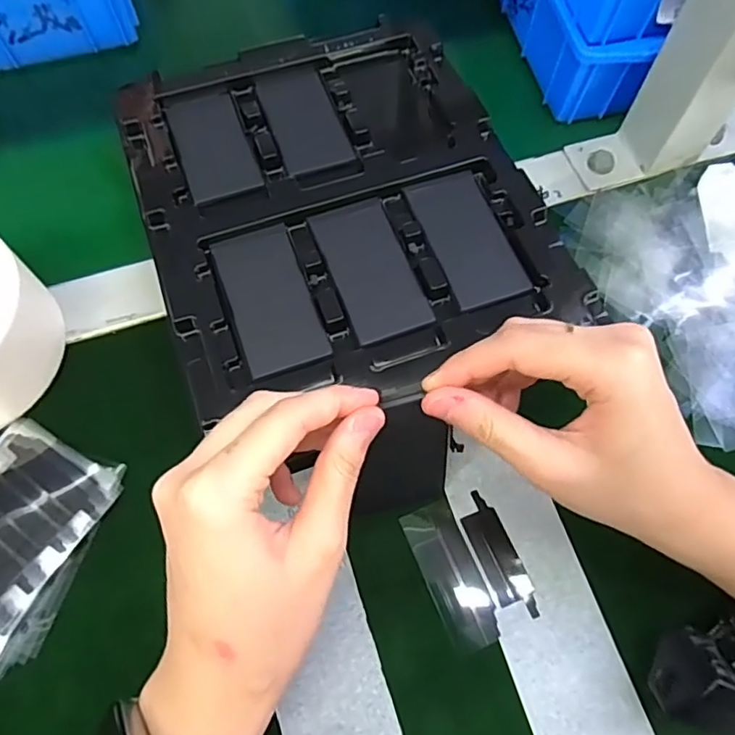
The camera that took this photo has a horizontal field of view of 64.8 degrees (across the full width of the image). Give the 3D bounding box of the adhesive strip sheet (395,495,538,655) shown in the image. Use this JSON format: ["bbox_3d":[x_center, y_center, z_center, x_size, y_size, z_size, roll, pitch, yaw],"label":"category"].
[{"bbox_3d":[0.052,0.099,0.290,0.048,0.004,0.068,-20,68,-10],"label":"adhesive strip sheet"}]

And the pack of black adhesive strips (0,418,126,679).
[{"bbox_3d":[-0.182,0.086,0.290,0.082,0.006,0.108,24,68,9],"label":"pack of black adhesive strips"}]

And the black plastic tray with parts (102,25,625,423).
[{"bbox_3d":[-0.023,-0.104,0.350,0.221,0.032,0.263,-22,68,-10],"label":"black plastic tray with parts"}]

